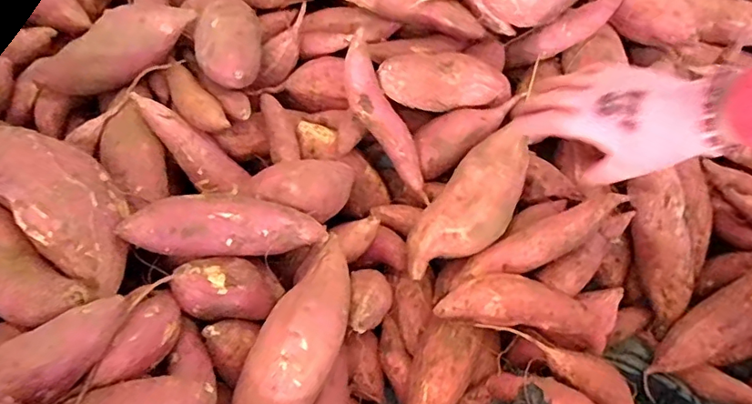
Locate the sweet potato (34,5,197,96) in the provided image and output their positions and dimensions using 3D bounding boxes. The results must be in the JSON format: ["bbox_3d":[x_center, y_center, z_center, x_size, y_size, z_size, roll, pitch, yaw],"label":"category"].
[{"bbox_3d":[-0.256,-0.152,0.511,0.158,0.048,0.051,-35,71,-13],"label":"sweet potato"}]

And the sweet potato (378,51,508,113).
[{"bbox_3d":[0.076,-0.129,0.556,0.164,0.042,0.054,-3,64,-27],"label":"sweet potato"}]

